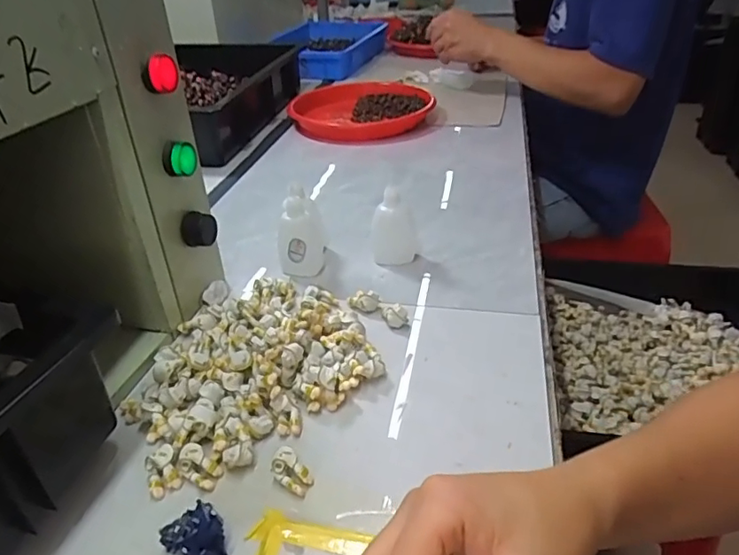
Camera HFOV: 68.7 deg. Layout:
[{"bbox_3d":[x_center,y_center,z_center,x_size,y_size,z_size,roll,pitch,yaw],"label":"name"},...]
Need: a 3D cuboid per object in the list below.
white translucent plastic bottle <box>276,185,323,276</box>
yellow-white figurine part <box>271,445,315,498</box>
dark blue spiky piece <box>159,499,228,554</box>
[{"bbox_3d":[-0.071,-0.050,0.551,0.044,0.076,0.053,-4,33,-1],"label":"white translucent plastic bottle"},{"bbox_3d":[-0.050,0.124,0.344,0.027,0.018,0.018,26,43,37],"label":"yellow-white figurine part"},{"bbox_3d":[-0.097,0.149,0.305,0.032,0.025,0.031,-2,33,2],"label":"dark blue spiky piece"}]

